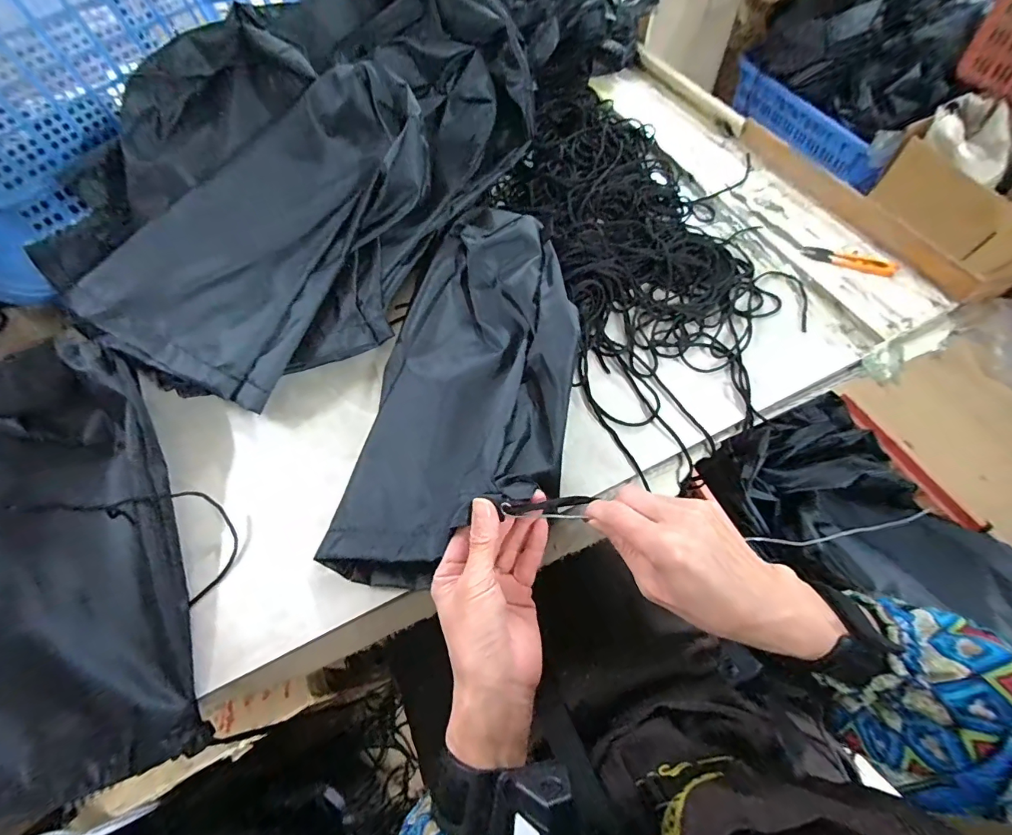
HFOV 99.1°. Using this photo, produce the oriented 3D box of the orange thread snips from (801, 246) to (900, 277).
[{"bbox_3d":[0.427,-0.195,0.536,0.104,0.011,0.023,24,66,14],"label":"orange thread snips"}]

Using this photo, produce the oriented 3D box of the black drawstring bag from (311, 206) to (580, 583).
[{"bbox_3d":[-0.034,-0.056,0.421,0.201,0.106,0.413,9,65,8],"label":"black drawstring bag"}]

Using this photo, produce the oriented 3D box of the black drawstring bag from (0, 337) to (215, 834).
[{"bbox_3d":[-0.444,0.130,0.385,0.255,0.075,0.396,-21,65,-7],"label":"black drawstring bag"}]

